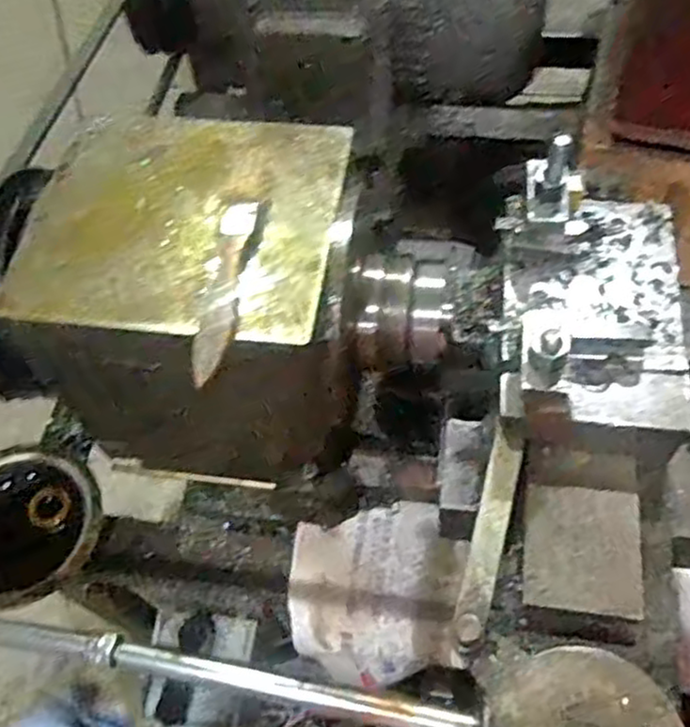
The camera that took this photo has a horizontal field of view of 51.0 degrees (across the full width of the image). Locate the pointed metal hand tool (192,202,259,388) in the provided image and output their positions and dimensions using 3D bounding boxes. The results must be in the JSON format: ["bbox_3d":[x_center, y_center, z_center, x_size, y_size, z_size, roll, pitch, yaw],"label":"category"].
[{"bbox_3d":[-0.062,-0.038,0.371,0.019,0.007,0.111,4,59,6],"label":"pointed metal hand tool"}]

